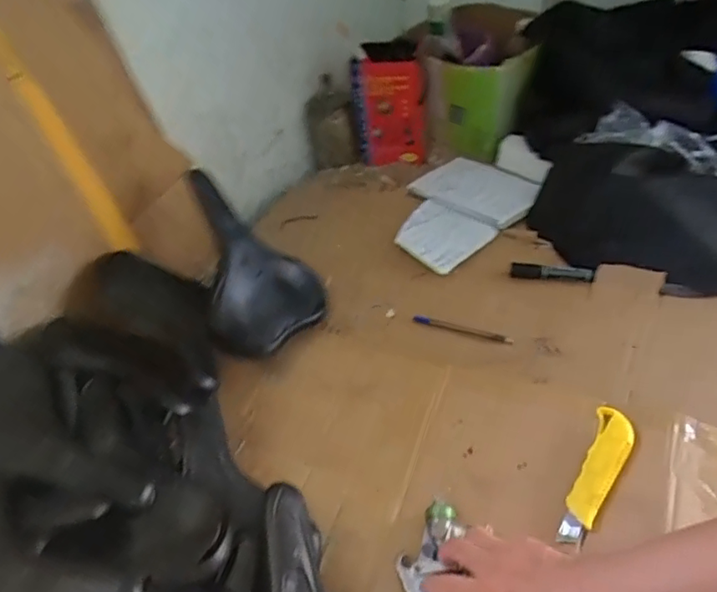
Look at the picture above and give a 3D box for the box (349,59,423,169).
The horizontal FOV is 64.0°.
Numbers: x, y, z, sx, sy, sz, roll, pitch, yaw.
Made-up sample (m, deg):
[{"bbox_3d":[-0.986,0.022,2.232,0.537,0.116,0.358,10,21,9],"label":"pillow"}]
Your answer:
[{"bbox_3d":[0.057,-0.321,1.020,0.124,0.199,0.032,8,48,18],"label":"box"}]

